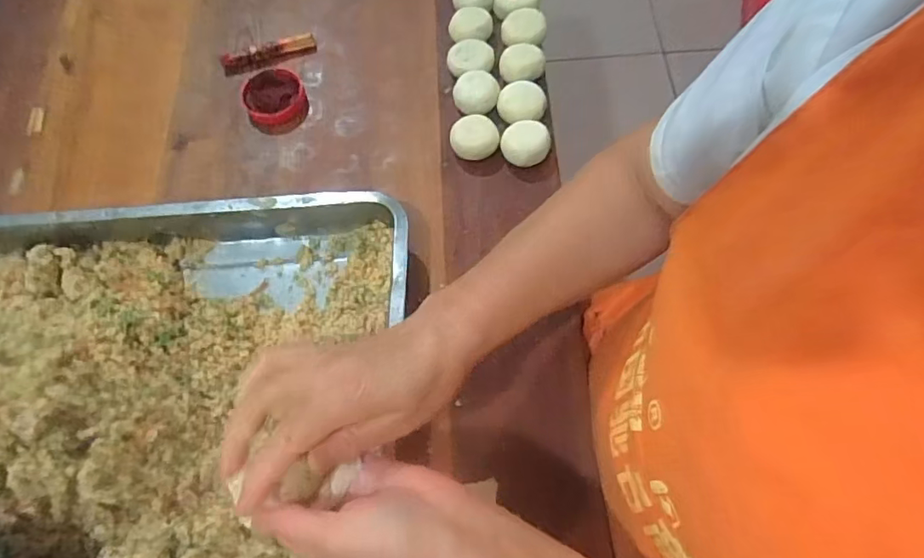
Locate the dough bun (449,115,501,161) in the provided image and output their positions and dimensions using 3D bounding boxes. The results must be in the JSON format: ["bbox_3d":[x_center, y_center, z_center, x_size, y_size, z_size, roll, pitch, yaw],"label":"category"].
[{"bbox_3d":[0.013,-0.147,0.560,0.049,0.022,0.049,-5,67,0],"label":"dough bun"}]

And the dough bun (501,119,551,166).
[{"bbox_3d":[0.065,-0.138,0.550,0.048,0.023,0.041,9,68,6],"label":"dough bun"}]

